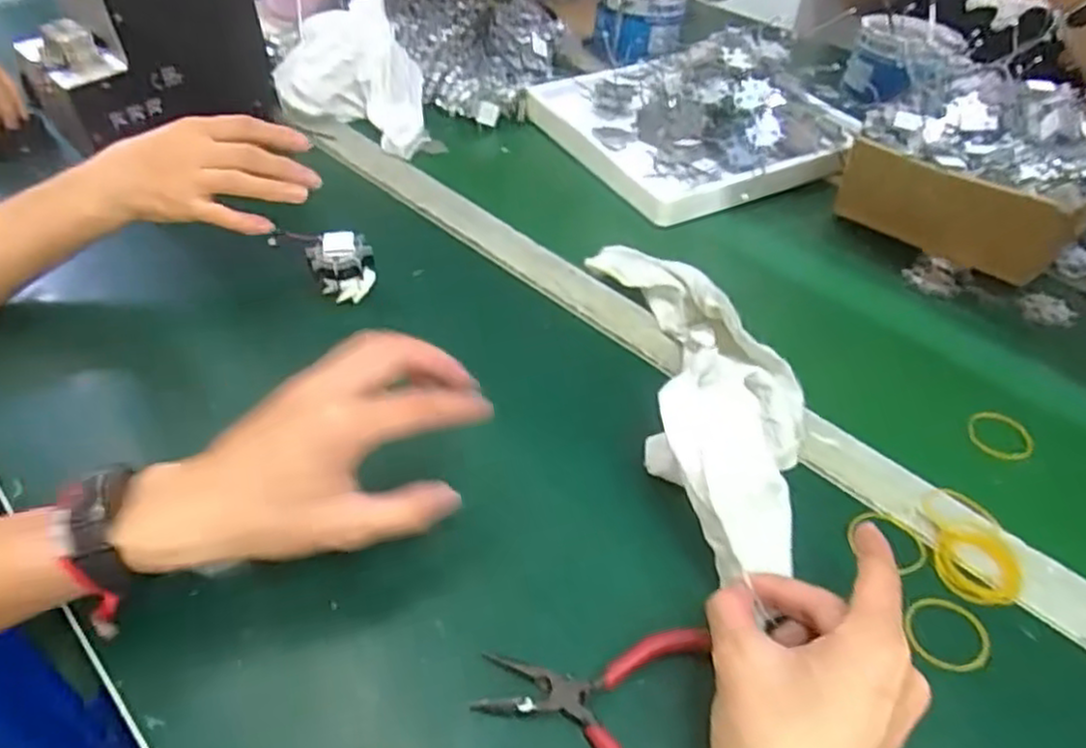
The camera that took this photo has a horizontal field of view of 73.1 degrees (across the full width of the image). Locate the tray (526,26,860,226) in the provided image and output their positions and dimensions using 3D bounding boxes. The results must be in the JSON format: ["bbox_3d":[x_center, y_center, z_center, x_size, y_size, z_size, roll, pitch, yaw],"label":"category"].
[{"bbox_3d":[0.139,-0.276,0.723,0.224,0.079,0.256,-20,48,-25],"label":"tray"}]

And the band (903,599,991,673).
[{"bbox_3d":[0.205,0.131,0.370,0.037,0.005,0.037,13,43,9],"label":"band"}]

